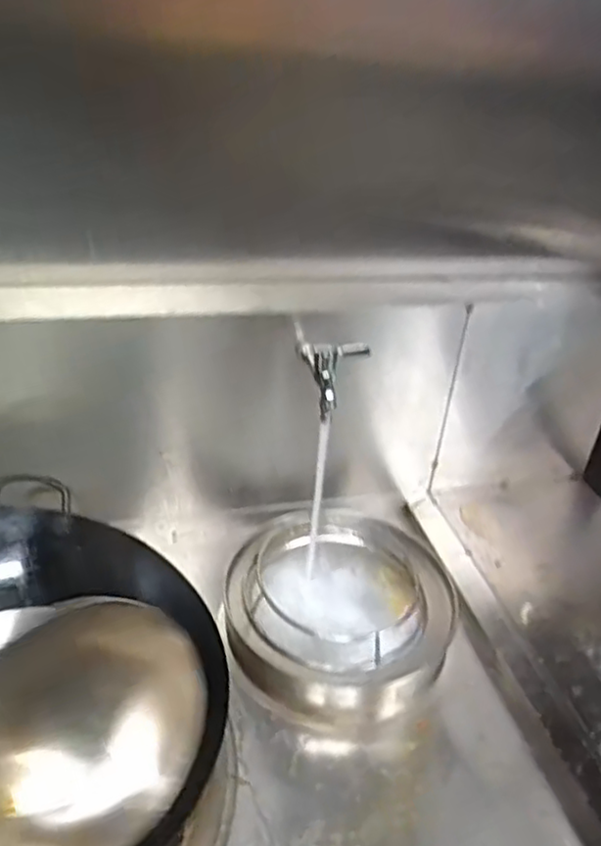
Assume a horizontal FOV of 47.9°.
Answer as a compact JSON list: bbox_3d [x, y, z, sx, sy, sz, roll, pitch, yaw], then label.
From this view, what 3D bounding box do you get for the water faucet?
[{"bbox_3d":[0.042,-0.074,0.889,0.066,0.094,0.109,-5,32,-18],"label":"water faucet"}]

